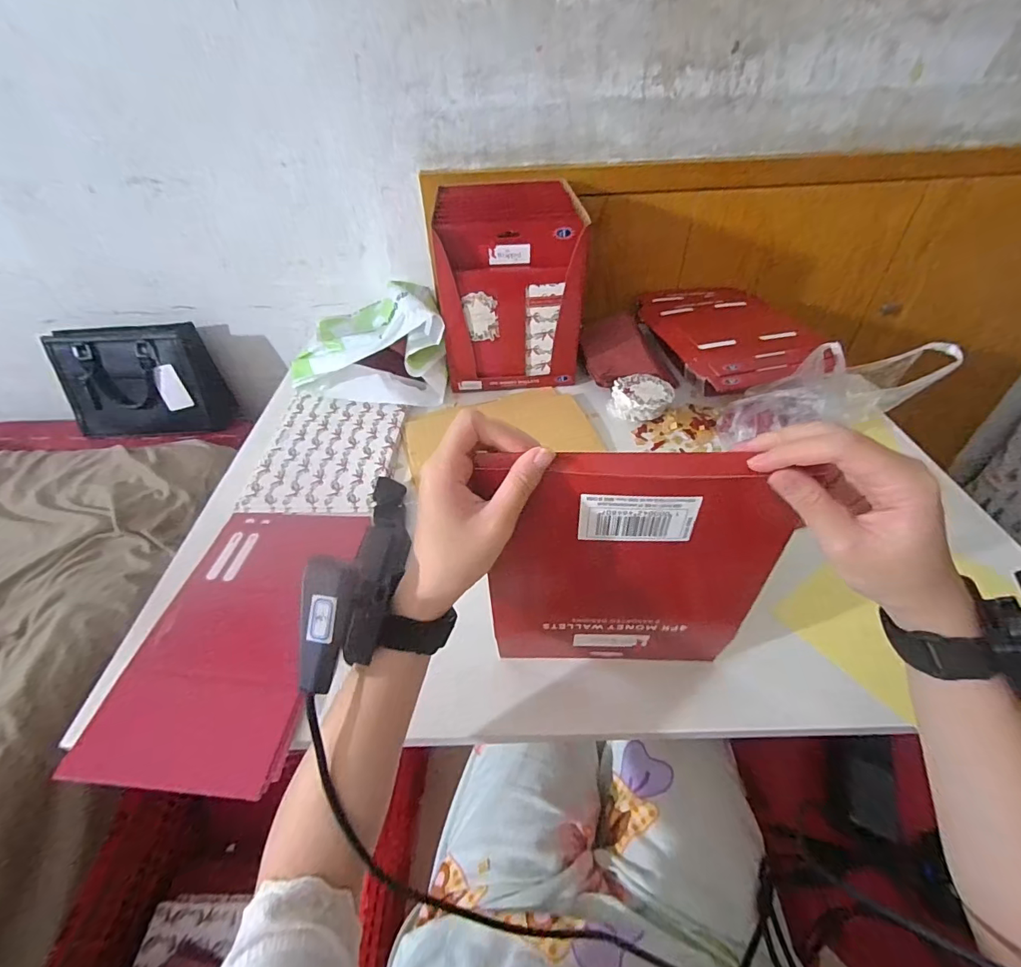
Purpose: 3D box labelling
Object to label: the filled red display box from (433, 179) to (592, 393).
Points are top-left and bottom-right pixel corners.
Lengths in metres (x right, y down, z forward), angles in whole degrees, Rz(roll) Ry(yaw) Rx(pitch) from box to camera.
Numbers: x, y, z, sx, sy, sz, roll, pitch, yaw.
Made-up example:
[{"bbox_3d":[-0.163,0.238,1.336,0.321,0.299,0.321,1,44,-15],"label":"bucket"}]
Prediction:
[{"bbox_3d":[0.002,-0.288,0.689,0.201,0.252,0.126,-3,43,0],"label":"filled red display box"}]

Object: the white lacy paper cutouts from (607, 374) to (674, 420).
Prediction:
[{"bbox_3d":[0.186,-0.116,0.656,0.077,0.055,0.082,-5,43,-2],"label":"white lacy paper cutouts"}]

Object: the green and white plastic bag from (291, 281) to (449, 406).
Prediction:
[{"bbox_3d":[-0.213,-0.240,0.738,0.219,0.111,0.230,-3,43,1],"label":"green and white plastic bag"}]

